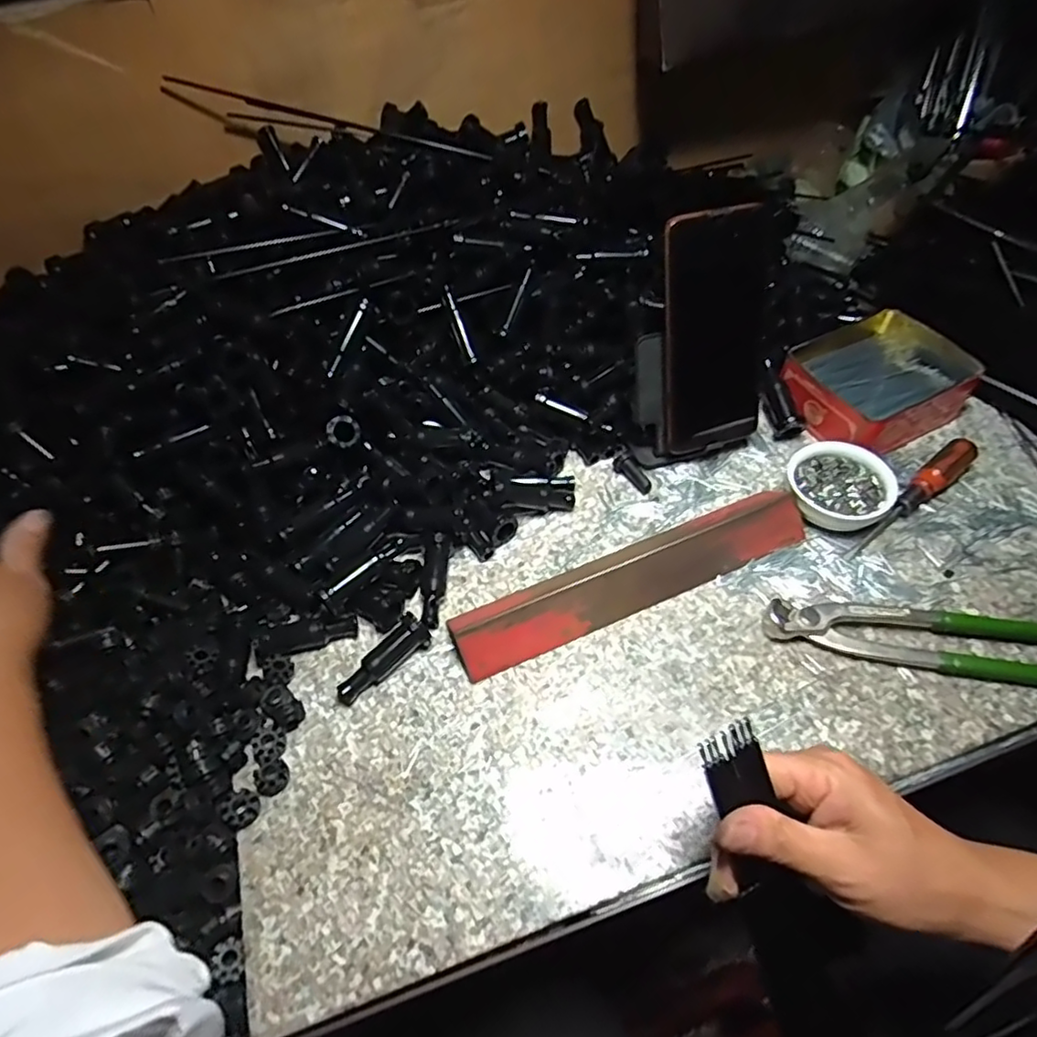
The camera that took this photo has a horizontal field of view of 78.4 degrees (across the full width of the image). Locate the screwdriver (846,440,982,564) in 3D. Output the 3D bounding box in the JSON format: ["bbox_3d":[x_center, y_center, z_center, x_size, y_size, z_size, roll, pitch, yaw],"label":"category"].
[{"bbox_3d":[0.286,-0.014,0.458,0.134,0.022,0.020,-36,59,-21],"label":"screwdriver"}]

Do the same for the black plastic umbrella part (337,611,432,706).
[{"bbox_3d":[-0.086,0.092,0.406,0.022,0.017,0.066,34,62,26],"label":"black plastic umbrella part"}]

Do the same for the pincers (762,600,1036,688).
[{"bbox_3d":[0.259,0.076,0.404,0.194,0.024,0.046,6,54,8],"label":"pincers"}]

